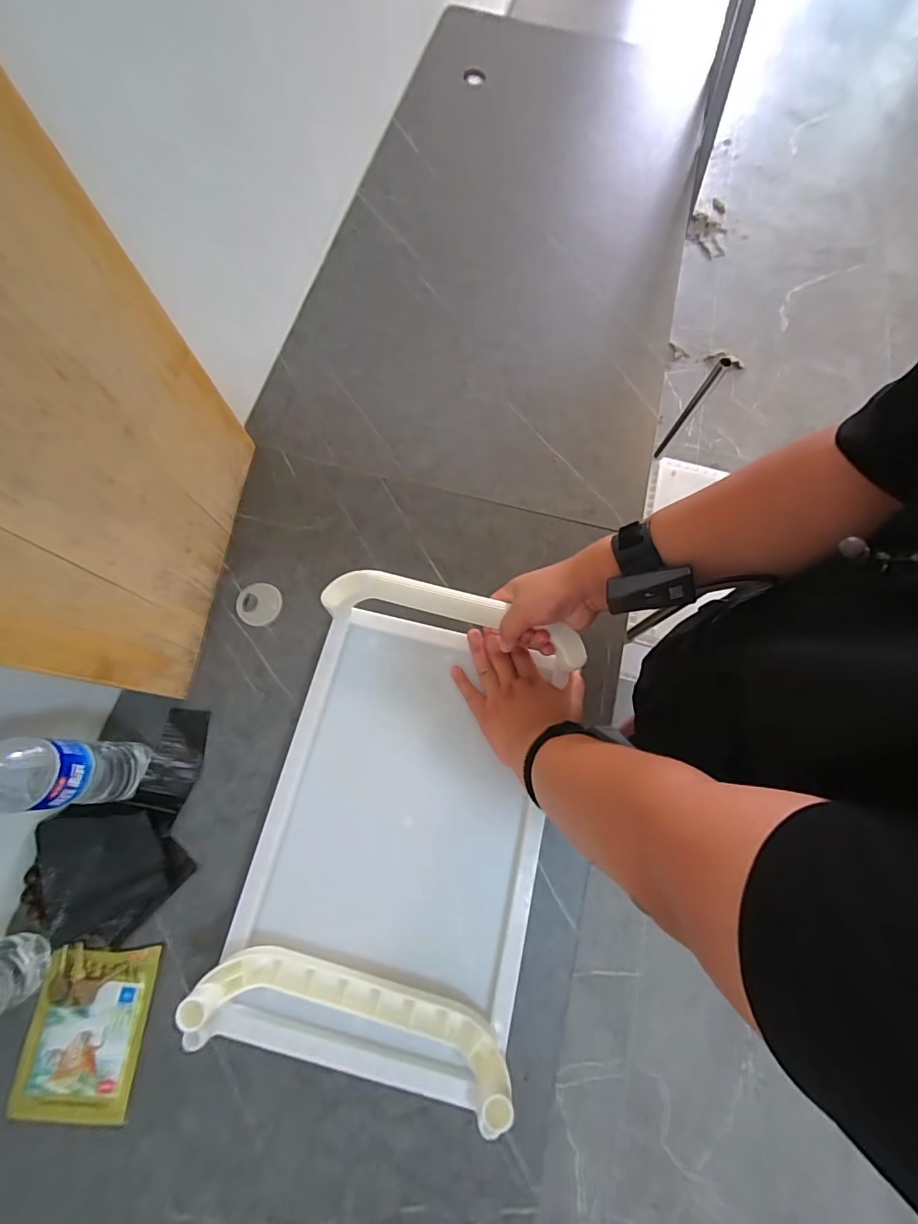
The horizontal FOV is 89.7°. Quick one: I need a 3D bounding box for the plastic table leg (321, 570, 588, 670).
[{"bbox_3d":[-0.003,0.006,0.514,0.289,0.032,0.052,14,74,2],"label":"plastic table leg"}]

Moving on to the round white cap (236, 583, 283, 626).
[{"bbox_3d":[-0.266,-0.010,0.615,0.059,0.005,0.056,1,74,-2],"label":"round white cap"}]

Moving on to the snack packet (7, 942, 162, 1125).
[{"bbox_3d":[-0.382,0.432,0.475,0.108,0.007,0.146,4,74,-1],"label":"snack packet"}]

